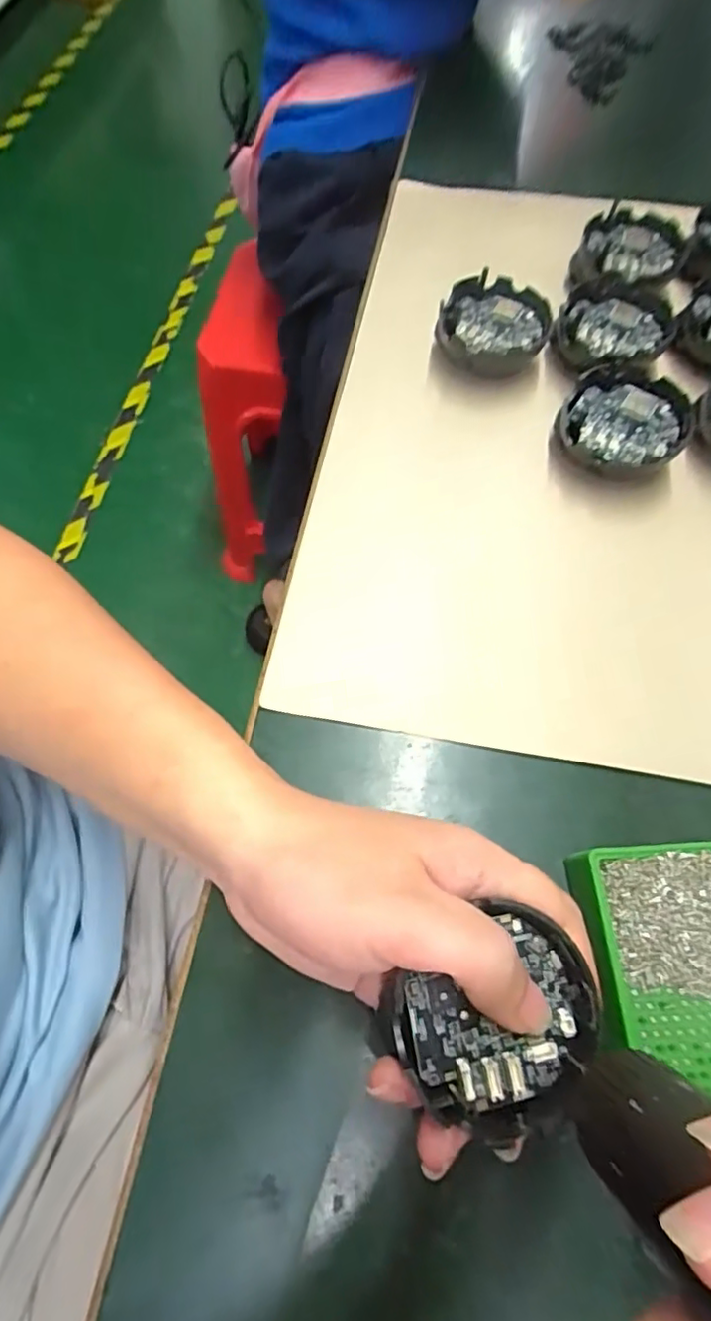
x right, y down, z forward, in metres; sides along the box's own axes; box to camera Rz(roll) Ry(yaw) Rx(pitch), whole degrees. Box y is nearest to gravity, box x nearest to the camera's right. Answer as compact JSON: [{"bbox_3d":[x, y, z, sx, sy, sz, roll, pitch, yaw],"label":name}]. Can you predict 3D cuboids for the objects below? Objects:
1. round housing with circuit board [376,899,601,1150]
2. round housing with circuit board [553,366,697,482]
[{"bbox_3d":[0.050,0.125,0.199,0.071,0.015,0.062,-32,70,-14],"label":"round housing with circuit board"},{"bbox_3d":[0.158,-0.136,0.345,0.070,0.029,0.070,0,66,0],"label":"round housing with circuit board"}]

